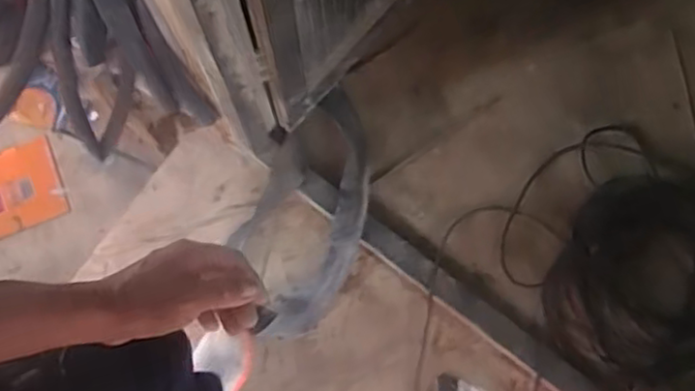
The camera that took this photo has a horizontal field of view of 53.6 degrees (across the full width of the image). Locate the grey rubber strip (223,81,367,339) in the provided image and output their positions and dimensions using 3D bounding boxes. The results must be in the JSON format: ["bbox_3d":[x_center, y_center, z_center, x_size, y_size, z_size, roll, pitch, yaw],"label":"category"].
[{"bbox_3d":[-0.083,0.025,1.300,0.229,0.074,0.488,10,81,3],"label":"grey rubber strip"}]

